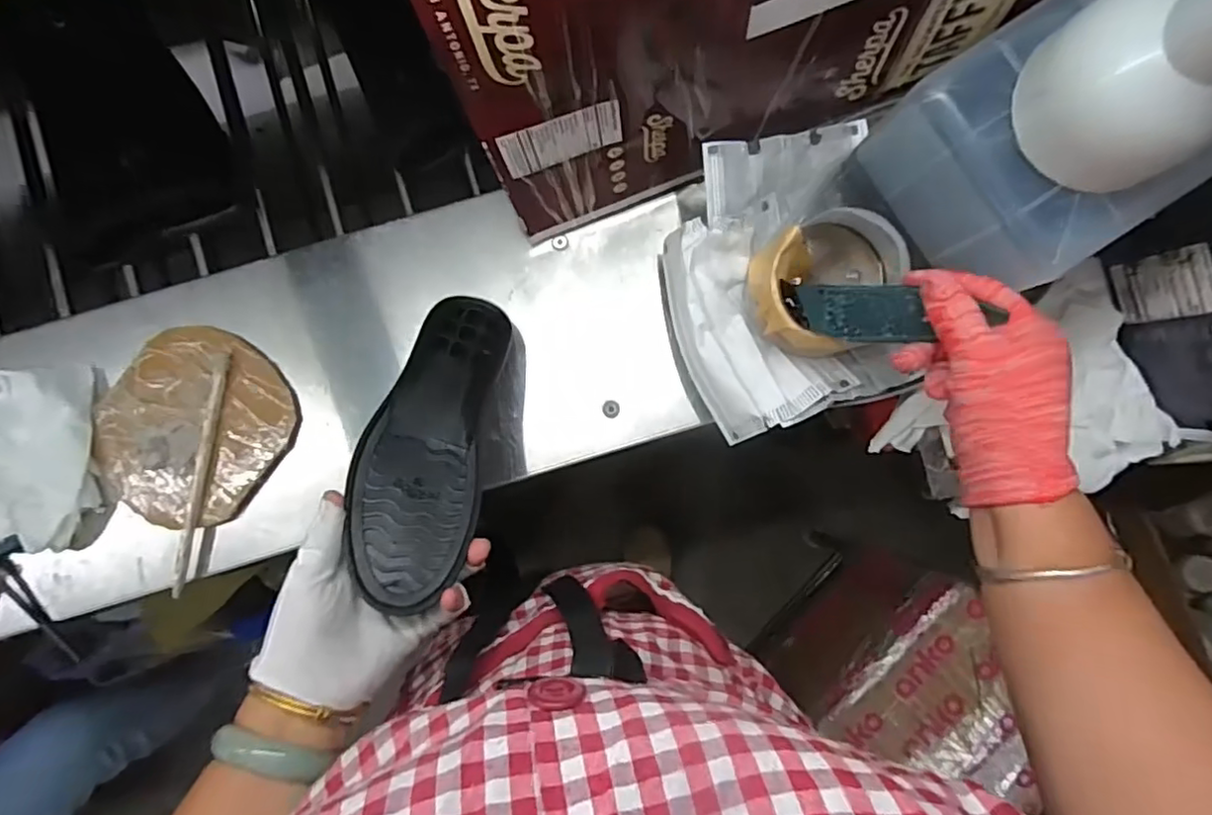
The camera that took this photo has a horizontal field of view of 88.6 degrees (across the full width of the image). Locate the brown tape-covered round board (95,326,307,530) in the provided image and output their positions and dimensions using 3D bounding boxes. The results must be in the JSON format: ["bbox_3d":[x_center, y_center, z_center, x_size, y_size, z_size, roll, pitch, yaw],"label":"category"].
[{"bbox_3d":[-0.335,0.015,0.507,0.143,0.018,0.151,37,88,2],"label":"brown tape-covered round board"}]

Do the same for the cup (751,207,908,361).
[{"bbox_3d":[0.159,-0.088,0.451,0.097,0.067,0.099,0,87,0],"label":"cup"}]

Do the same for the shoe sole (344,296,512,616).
[{"bbox_3d":[-0.116,0.014,0.419,0.074,0.024,0.227,7,61,1],"label":"shoe sole"}]

